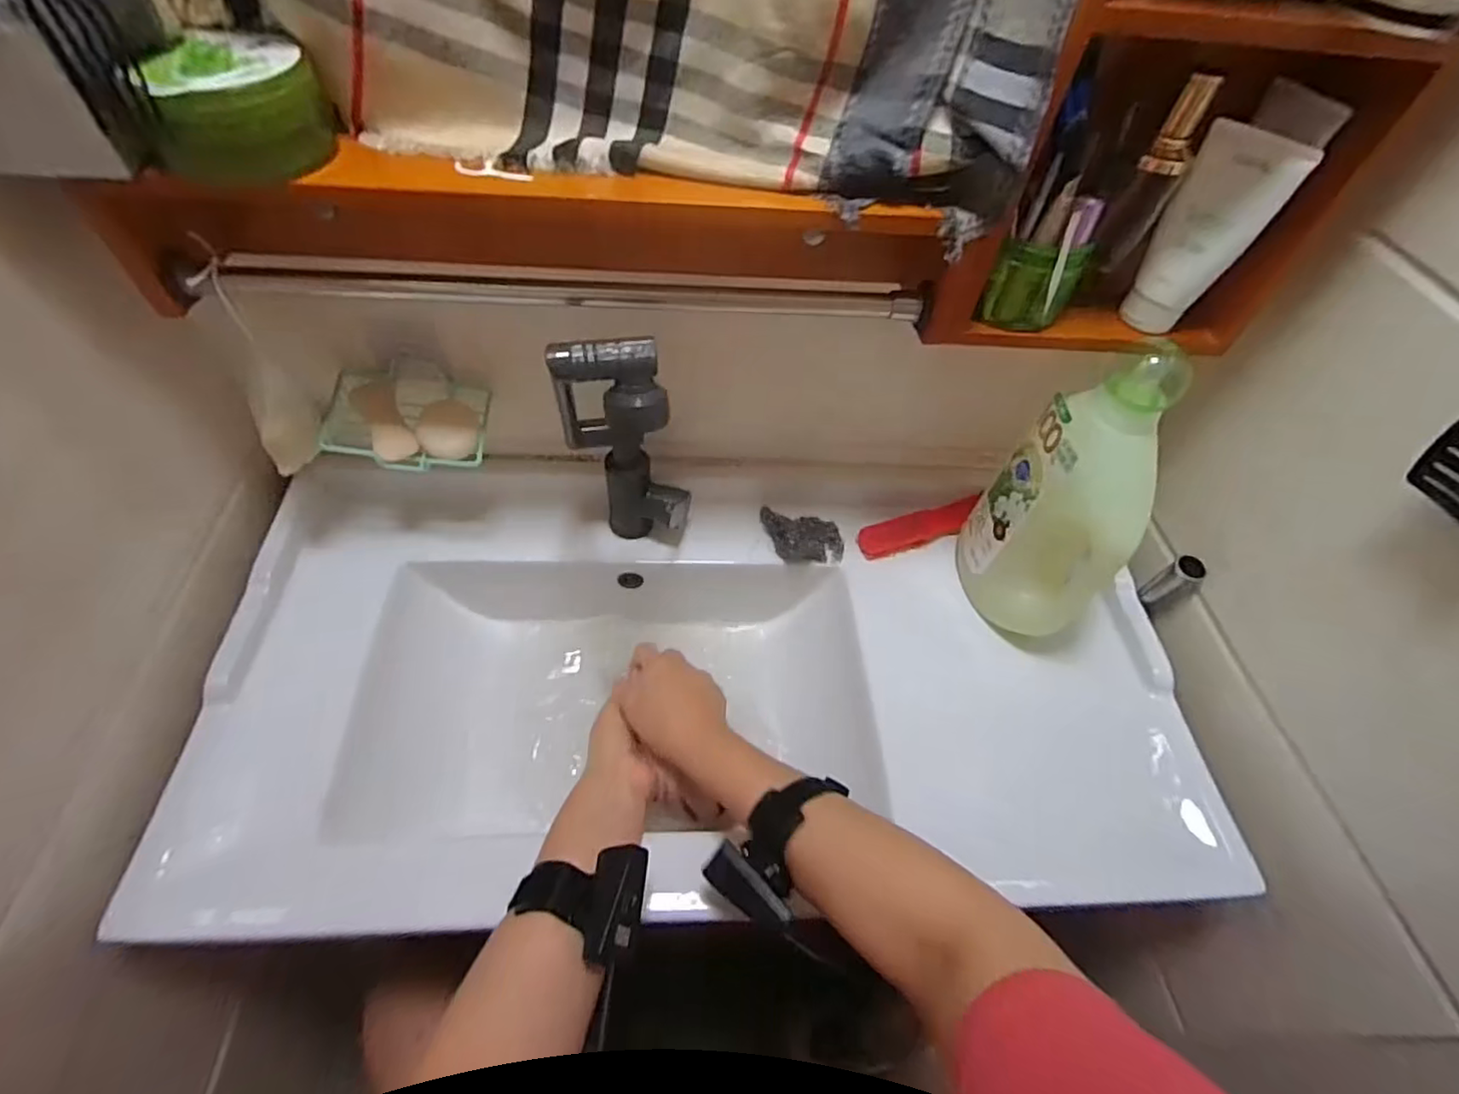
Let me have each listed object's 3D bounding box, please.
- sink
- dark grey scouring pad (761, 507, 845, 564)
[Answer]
[{"bbox_3d":[-0.017,0.144,0.706,0.901,0.198,0.455,0,54,-5],"label":"sink"},{"bbox_3d":[0.086,-0.017,0.735,0.079,0.030,0.075,-9,55,-12],"label":"dark grey scouring pad"}]

